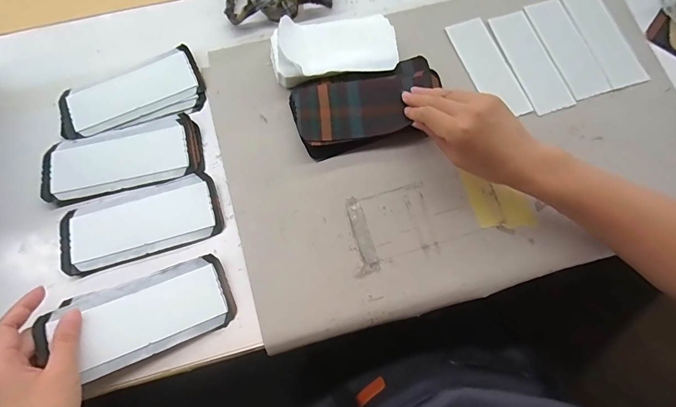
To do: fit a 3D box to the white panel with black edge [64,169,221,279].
[{"bbox_3d":[-0.213,0.019,0.388,0.163,0.009,0.078,-18,75,-5],"label":"white panel with black edge"}]

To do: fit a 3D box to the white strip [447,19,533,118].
[{"bbox_3d":[0.188,-0.171,0.451,0.052,0.007,0.139,-21,79,-6],"label":"white strip"}]

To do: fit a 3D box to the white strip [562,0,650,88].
[{"bbox_3d":[0.342,-0.214,0.458,0.054,0.008,0.139,-18,75,-6],"label":"white strip"}]

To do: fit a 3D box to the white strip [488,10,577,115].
[{"bbox_3d":[0.244,-0.180,0.450,0.054,0.004,0.143,-19,75,-6],"label":"white strip"}]

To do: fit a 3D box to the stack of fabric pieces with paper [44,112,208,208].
[{"bbox_3d":[-0.245,-0.053,0.410,0.171,0.008,0.075,-15,75,-5],"label":"stack of fabric pieces with paper"}]

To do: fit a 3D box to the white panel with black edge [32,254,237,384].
[{"bbox_3d":[-0.189,0.108,0.347,0.163,0.013,0.078,-19,71,-19],"label":"white panel with black edge"}]

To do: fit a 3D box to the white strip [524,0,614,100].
[{"bbox_3d":[0.292,-0.200,0.456,0.051,0.004,0.145,-19,75,-6],"label":"white strip"}]

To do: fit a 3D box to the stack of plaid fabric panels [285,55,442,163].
[{"bbox_3d":[0.035,-0.112,0.421,0.169,0.020,0.098,-15,75,-5],"label":"stack of plaid fabric panels"}]

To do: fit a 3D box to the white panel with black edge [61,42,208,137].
[{"bbox_3d":[-0.249,-0.132,0.434,0.167,0.009,0.085,-19,75,-6],"label":"white panel with black edge"}]

